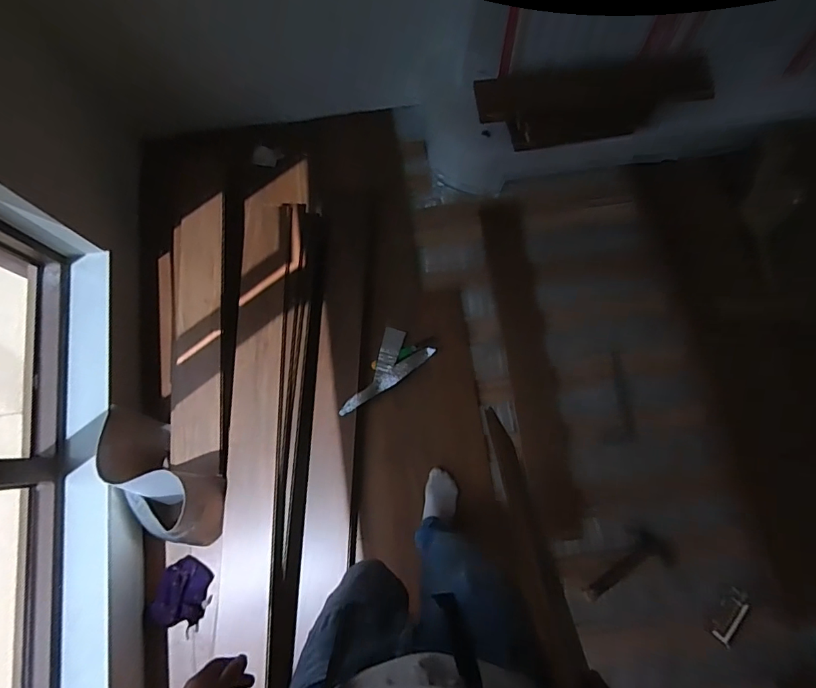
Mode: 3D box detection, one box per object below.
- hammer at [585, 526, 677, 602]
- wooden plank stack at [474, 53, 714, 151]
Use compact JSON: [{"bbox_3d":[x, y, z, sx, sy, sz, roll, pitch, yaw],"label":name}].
[{"bbox_3d":[0.640,0.660,1.329,0.270,0.023,0.122,-38,79,-8],"label":"hammer"},{"bbox_3d":[0.517,-0.694,1.315,0.620,0.208,0.050,-1,38,3],"label":"wooden plank stack"}]

